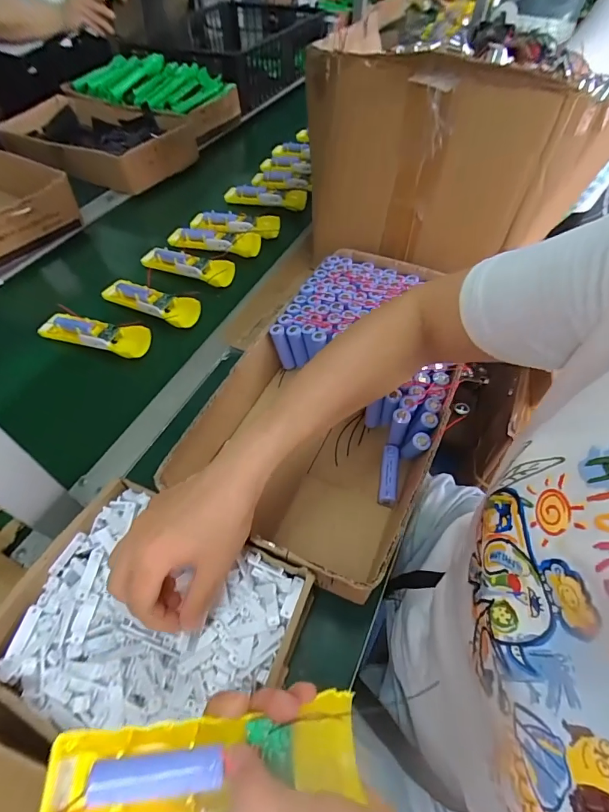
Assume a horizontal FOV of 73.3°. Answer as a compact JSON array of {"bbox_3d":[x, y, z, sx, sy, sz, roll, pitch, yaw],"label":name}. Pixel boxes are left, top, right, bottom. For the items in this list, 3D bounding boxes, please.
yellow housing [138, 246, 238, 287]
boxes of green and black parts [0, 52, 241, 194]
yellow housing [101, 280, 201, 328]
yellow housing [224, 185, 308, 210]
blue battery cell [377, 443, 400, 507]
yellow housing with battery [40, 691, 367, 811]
[{"bbox_3d":[-0.186,-0.228,0.664,0.165,0.030,0.045,20,56,15],"label":"yellow housing"},{"bbox_3d":[-0.405,-0.632,0.888,0.389,0.118,0.370,23,57,17],"label":"boxes of green and black parts"},{"bbox_3d":[-0.231,-0.160,0.612,0.158,0.020,0.052,23,57,17],"label":"yellow housing"},{"bbox_3d":[-0.072,-0.407,0.790,0.152,0.024,0.049,8,54,7],"label":"yellow housing"},{"bbox_3d":[0.093,0.074,0.447,0.017,0.015,0.067,9,54,7],"label":"blue battery cell"},{"bbox_3d":[-0.051,0.191,0.220,0.159,0.024,0.043,-1,53,-10],"label":"yellow housing with battery"}]

